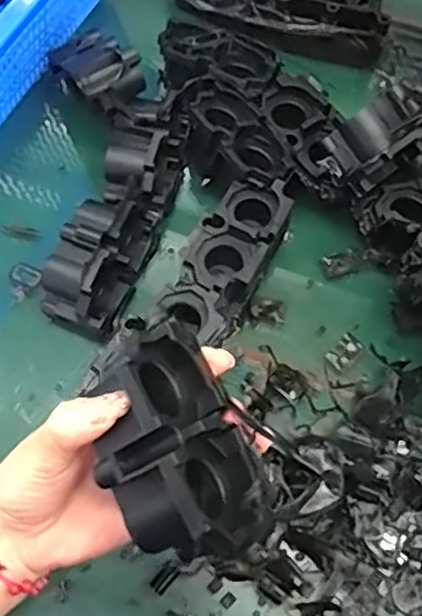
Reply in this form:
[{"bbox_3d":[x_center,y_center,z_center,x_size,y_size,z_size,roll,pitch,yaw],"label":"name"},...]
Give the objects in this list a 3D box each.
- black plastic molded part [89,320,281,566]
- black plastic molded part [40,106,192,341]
[{"bbox_3d":[-0.016,0.061,0.277,0.063,0.044,0.101,-28,70,-12],"label":"black plastic molded part"},{"bbox_3d":[-0.065,-0.079,0.477,0.056,0.056,0.199,17,68,6],"label":"black plastic molded part"}]

